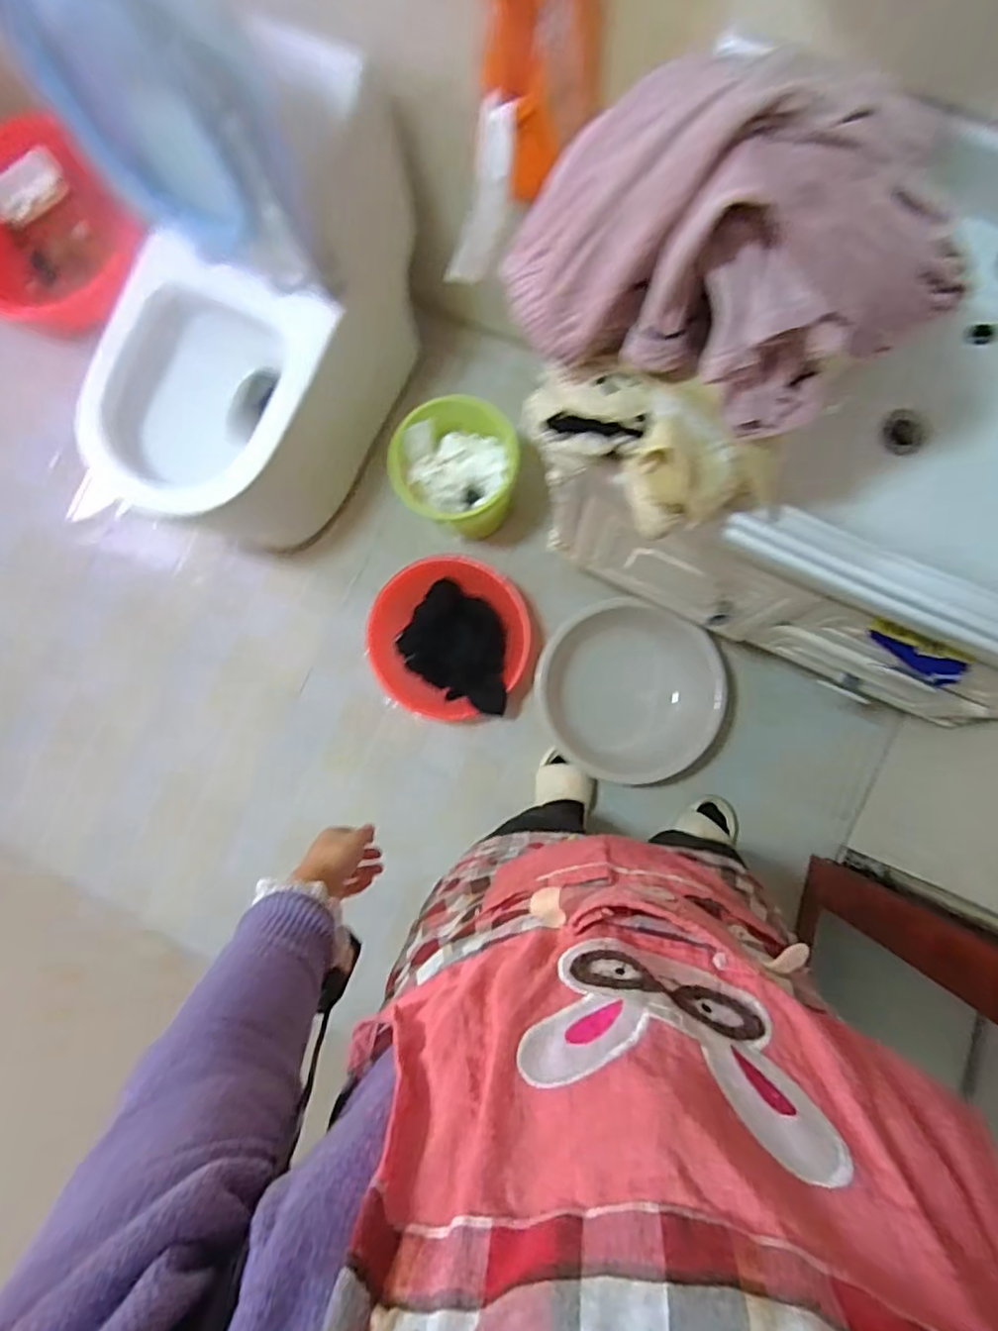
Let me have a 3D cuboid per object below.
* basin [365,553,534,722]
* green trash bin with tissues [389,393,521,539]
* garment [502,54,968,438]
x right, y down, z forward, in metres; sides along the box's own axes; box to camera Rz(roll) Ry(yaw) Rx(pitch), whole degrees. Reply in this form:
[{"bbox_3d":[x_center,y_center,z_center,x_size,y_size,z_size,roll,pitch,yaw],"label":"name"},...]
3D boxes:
[{"bbox_3d":[-0.108,-0.054,1.375,0.329,0.111,0.336,0,86,4],"label":"basin"},{"bbox_3d":[-0.084,-0.398,1.321,0.232,0.291,0.213,-36,85,1],"label":"green trash bin with tissues"},{"bbox_3d":[0.197,-0.336,0.508,0.355,0.168,0.211,24,88,5],"label":"garment"}]

